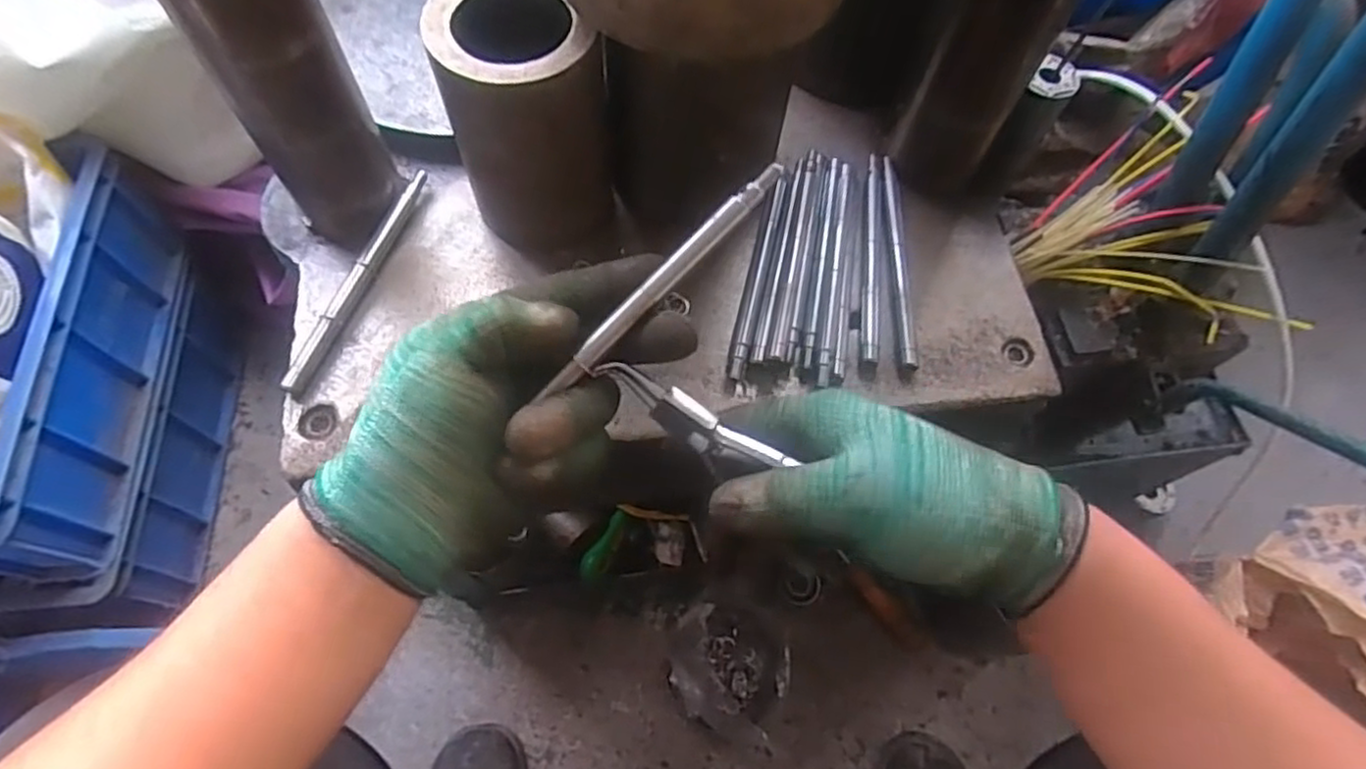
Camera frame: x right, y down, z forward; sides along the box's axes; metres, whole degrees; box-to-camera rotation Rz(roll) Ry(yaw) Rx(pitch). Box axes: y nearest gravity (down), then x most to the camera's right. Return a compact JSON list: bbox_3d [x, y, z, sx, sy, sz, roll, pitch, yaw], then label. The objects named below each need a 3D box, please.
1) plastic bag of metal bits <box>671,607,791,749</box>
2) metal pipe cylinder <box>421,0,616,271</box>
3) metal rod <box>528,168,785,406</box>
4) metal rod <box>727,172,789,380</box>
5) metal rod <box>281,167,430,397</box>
[{"bbox_3d":[0.043,0.291,0.721,0.113,0.086,0.127,9,64,1],"label":"plastic bag of metal bits"},{"bbox_3d":[-0.087,-0.151,0.410,0.085,0.136,0.091,-6,65,-6],"label":"metal pipe cylinder"},{"bbox_3d":[-0.008,-0.044,0.297,0.134,0.007,0.010,-45,73,-1],"label":"metal rod"},{"bbox_3d":[0.049,-0.073,0.445,0.011,0.006,0.154,14,64,4],"label":"metal rod"},{"bbox_3d":[-0.198,-0.068,0.429,0.012,0.010,0.161,18,65,6],"label":"metal rod"}]

